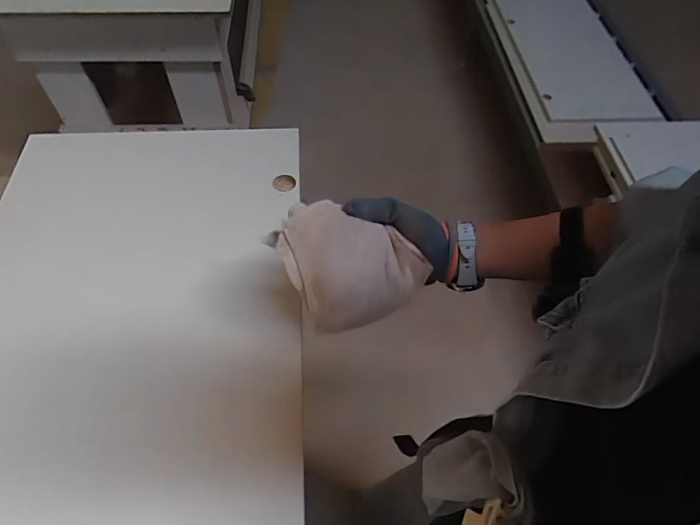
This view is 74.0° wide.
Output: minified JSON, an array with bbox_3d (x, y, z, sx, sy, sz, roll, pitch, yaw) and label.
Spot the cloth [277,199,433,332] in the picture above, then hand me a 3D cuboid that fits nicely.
[{"bbox_3d":[0.000,-0.007,0.459,0.131,0.084,0.112,-24,60,-16],"label":"cloth"}]

